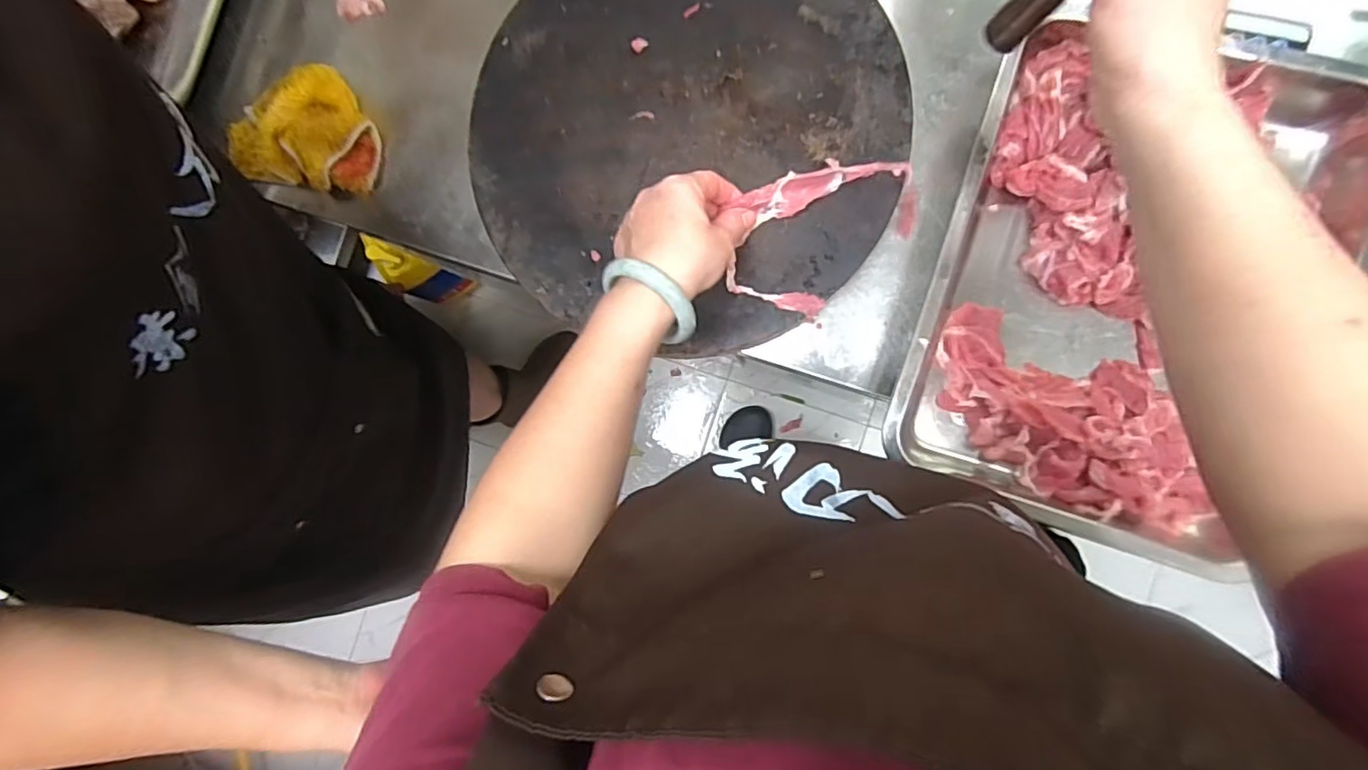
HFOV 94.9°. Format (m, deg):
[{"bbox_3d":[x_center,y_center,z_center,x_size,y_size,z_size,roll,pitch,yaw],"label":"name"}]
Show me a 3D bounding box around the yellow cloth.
[{"bbox_3d":[-0.317,-0.212,0.517,0.125,0.045,0.090,6,88,8],"label":"yellow cloth"}]

